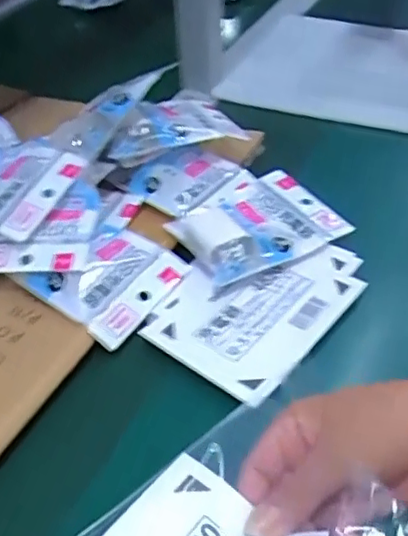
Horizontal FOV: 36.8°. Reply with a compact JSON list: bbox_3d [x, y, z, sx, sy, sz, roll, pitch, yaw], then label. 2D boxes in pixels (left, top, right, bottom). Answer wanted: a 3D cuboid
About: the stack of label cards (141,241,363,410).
[{"bbox_3d":[0.042,0.023,0.473,0.119,0.010,0.168,25,50,28],"label":"stack of label cards"}]

